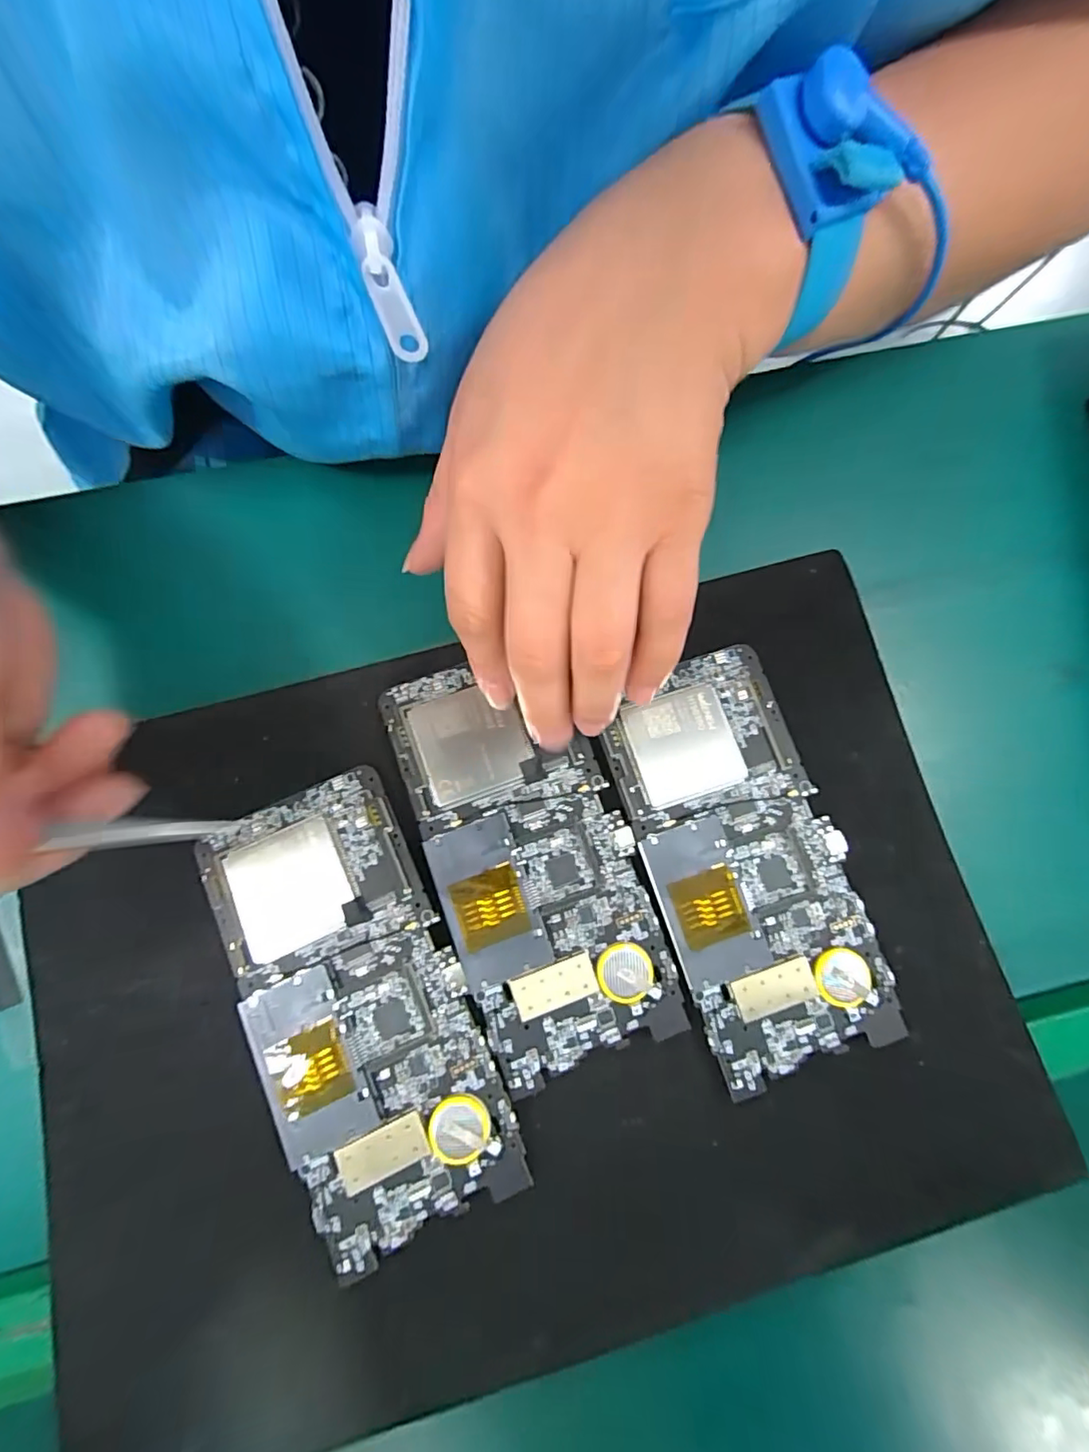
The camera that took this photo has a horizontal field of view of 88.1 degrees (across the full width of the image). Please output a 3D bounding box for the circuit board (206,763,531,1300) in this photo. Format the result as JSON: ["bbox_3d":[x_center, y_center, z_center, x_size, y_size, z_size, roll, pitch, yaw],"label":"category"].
[{"bbox_3d":[-0.068,0.097,0.200,0.072,0.005,0.151,-24,78,-6],"label":"circuit board"}]

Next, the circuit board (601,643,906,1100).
[{"bbox_3d":[0.074,0.048,0.215,0.072,0.005,0.149,-16,79,-5],"label":"circuit board"}]

